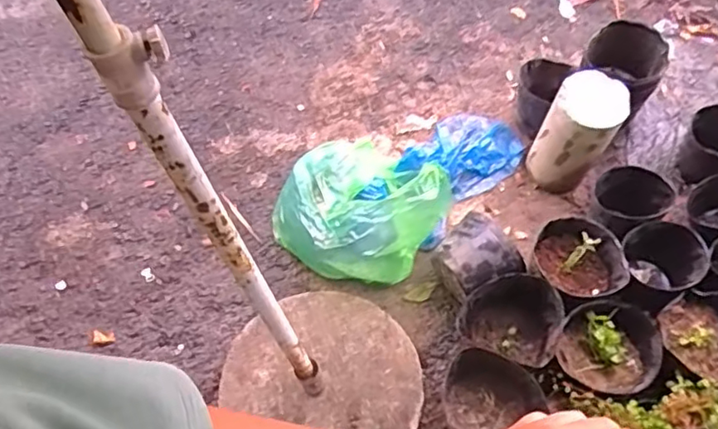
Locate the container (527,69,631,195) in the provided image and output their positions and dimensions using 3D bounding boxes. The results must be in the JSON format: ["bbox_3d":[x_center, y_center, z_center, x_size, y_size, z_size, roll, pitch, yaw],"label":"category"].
[{"bbox_3d":[0.502,-0.176,1.402,0.145,0.318,0.147,-1,63,2],"label":"container"}]

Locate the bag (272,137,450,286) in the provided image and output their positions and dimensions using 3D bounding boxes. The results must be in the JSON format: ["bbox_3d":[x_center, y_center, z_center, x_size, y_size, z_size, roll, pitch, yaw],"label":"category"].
[{"bbox_3d":[-0.002,-0.035,1.364,0.377,0.295,0.325,36,70,19],"label":"bag"}]

